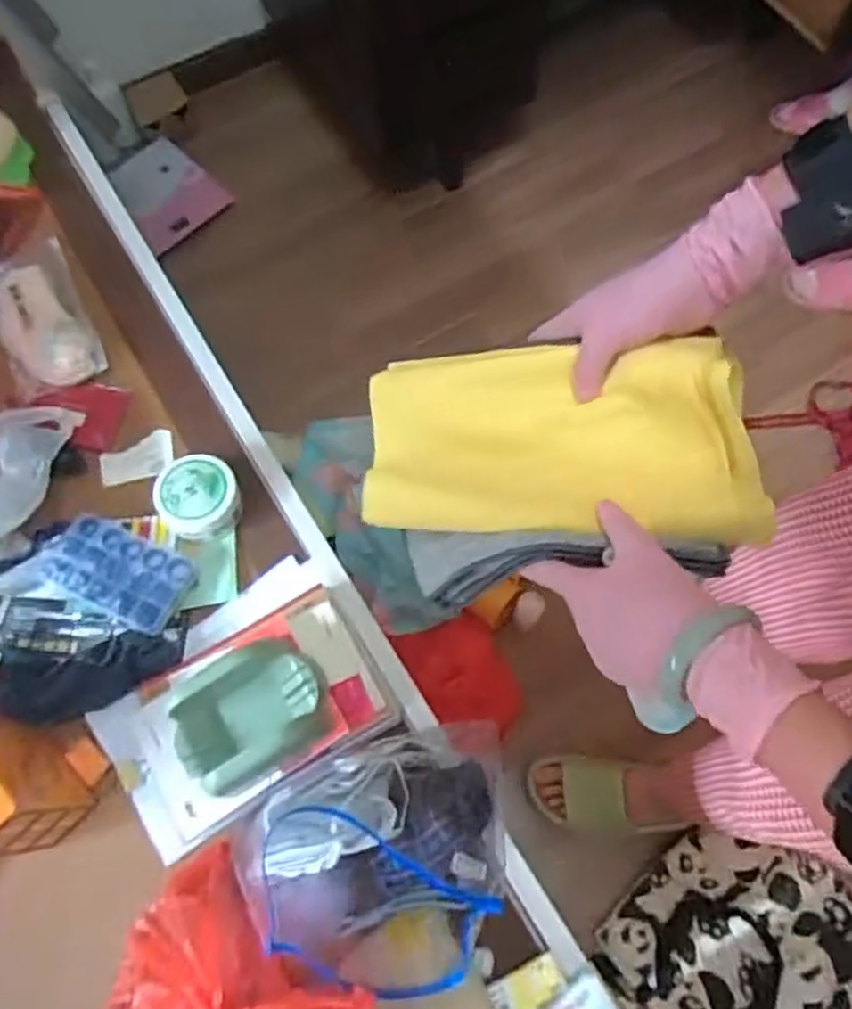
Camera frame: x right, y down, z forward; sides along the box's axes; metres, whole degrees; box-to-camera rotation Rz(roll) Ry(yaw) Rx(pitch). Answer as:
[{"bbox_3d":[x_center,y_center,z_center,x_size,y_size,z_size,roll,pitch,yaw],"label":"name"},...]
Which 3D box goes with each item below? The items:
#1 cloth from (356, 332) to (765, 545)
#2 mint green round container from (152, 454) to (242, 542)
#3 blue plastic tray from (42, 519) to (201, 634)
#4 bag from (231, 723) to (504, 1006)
[{"bbox_3d":[0.094,-0.047,0.504,0.274,0.058,0.139,4,69,12],"label":"cloth"},{"bbox_3d":[-0.280,-0.005,0.890,0.097,0.075,0.098,-1,69,1],"label":"mint green round container"},{"bbox_3d":[-0.373,0.079,0.862,0.176,0.013,0.090,25,72,11],"label":"blue plastic tray"},{"bbox_3d":[-0.057,0.340,0.684,0.269,0.142,0.226,-7,69,-1],"label":"bag"}]

